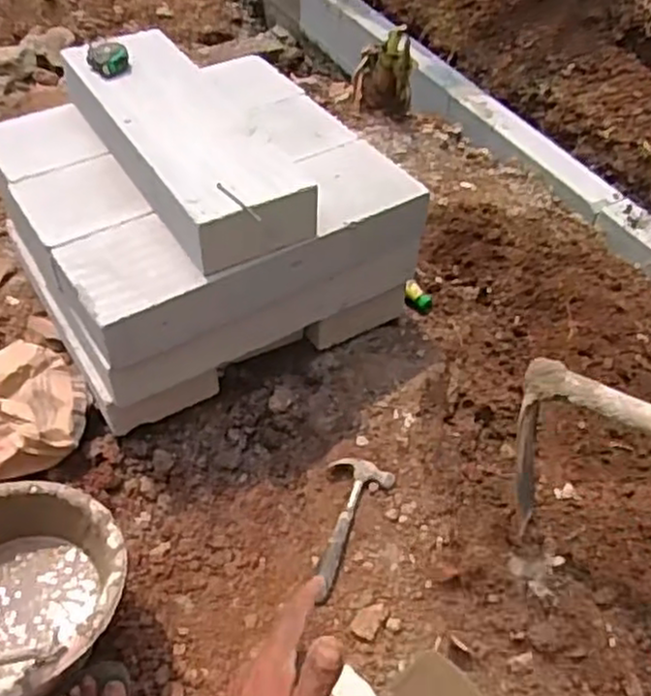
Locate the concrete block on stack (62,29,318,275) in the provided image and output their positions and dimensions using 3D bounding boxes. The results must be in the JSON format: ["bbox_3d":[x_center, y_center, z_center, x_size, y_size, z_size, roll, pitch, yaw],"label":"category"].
[{"bbox_3d":[-0.250,-0.361,1.245,0.203,0.121,0.601,-23,55,-22],"label":"concrete block on stack"}]

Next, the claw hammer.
[{"bbox_3d":[0.030,0.302,1.242,0.108,0.025,0.240,18,58,11],"label":"claw hammer"}]

